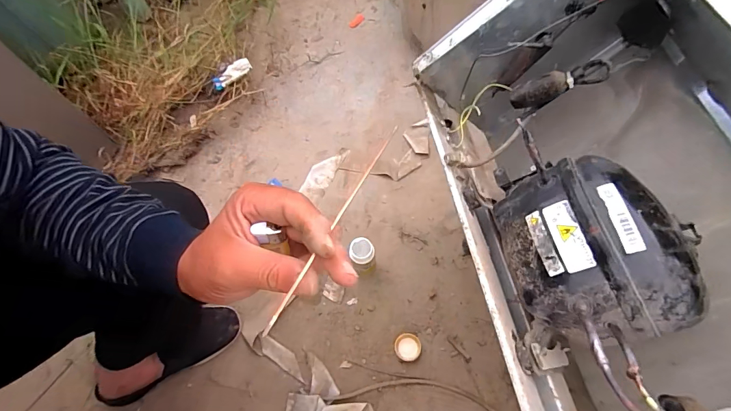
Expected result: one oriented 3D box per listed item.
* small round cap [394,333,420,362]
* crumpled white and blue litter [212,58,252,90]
[{"bbox_3d":[0.080,0.270,0.734,0.049,0.012,0.048,-1,63,3],"label":"small round cap"},{"bbox_3d":[-0.350,-0.344,1.009,0.108,0.022,0.030,-34,65,4],"label":"crumpled white and blue litter"}]

